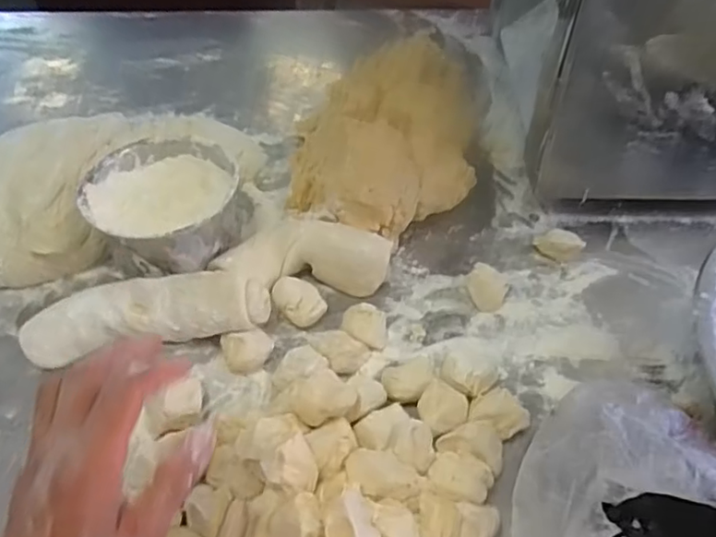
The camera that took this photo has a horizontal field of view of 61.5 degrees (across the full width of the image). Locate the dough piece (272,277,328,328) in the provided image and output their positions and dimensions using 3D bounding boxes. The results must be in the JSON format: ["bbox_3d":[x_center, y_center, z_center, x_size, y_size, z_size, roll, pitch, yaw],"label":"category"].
[{"bbox_3d":[-0.057,0.034,0.596,0.043,0.024,0.053,-20,50,-16],"label":"dough piece"}]

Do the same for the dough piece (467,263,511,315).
[{"bbox_3d":[0.129,0.020,0.599,0.038,0.031,0.038,-1,48,1],"label":"dough piece"}]

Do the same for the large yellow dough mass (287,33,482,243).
[{"bbox_3d":[0.036,-0.138,0.680,0.226,0.130,0.158,-30,54,-24],"label":"large yellow dough mass"}]

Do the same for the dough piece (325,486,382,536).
[{"bbox_3d":[-0.003,0.175,0.396,0.034,0.040,0.059,-5,48,-3],"label":"dough piece"}]

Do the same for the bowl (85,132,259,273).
[{"bbox_3d":[-0.194,-0.058,0.637,0.154,0.091,0.154,-1,48,1],"label":"bowl"}]

